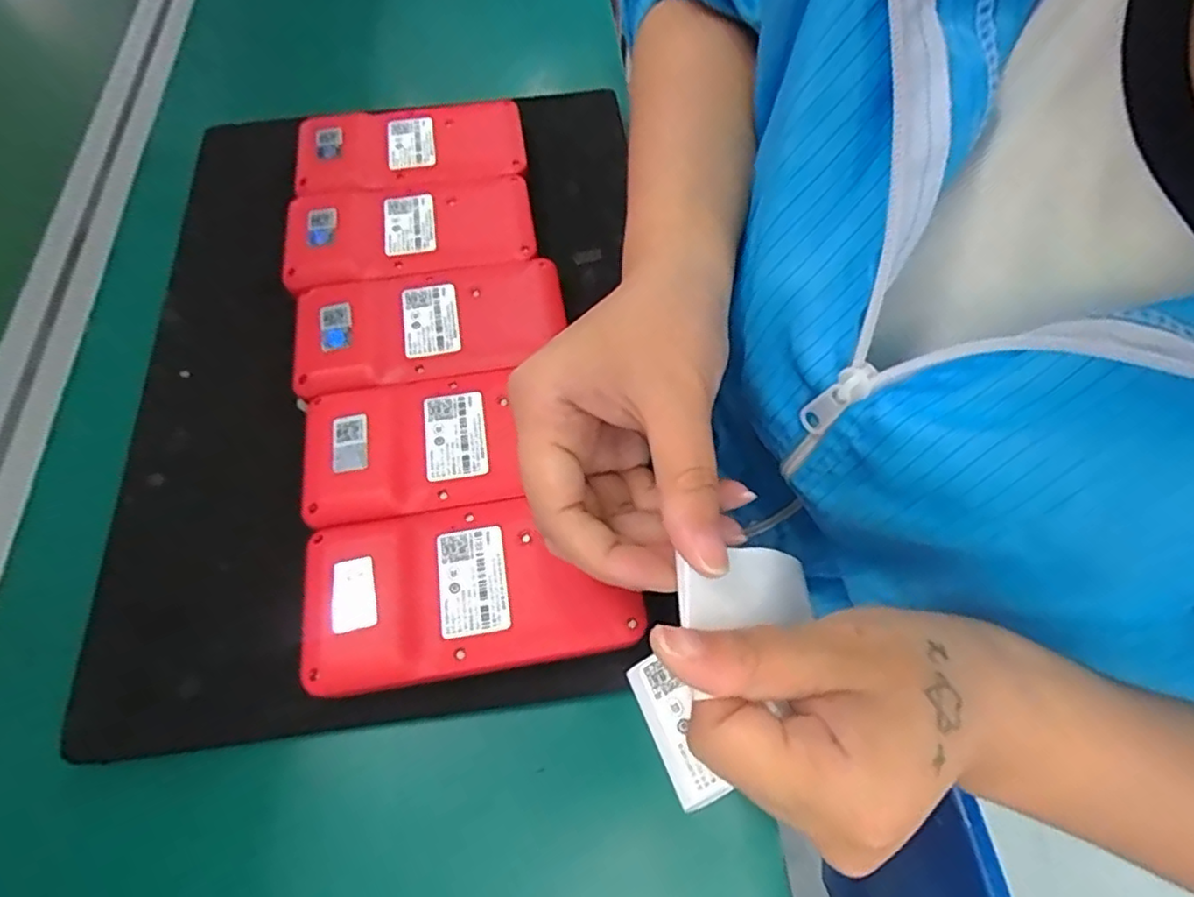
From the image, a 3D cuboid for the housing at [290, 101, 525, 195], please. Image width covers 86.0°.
[{"bbox_3d":[-0.101,-0.165,0.347,0.119,0.012,0.063,-10,63,-4],"label":"housing"}]

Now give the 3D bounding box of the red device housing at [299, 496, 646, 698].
[{"bbox_3d":[-0.048,0.049,0.236,0.116,0.011,0.062,-10,63,-4],"label":"red device housing"}]

